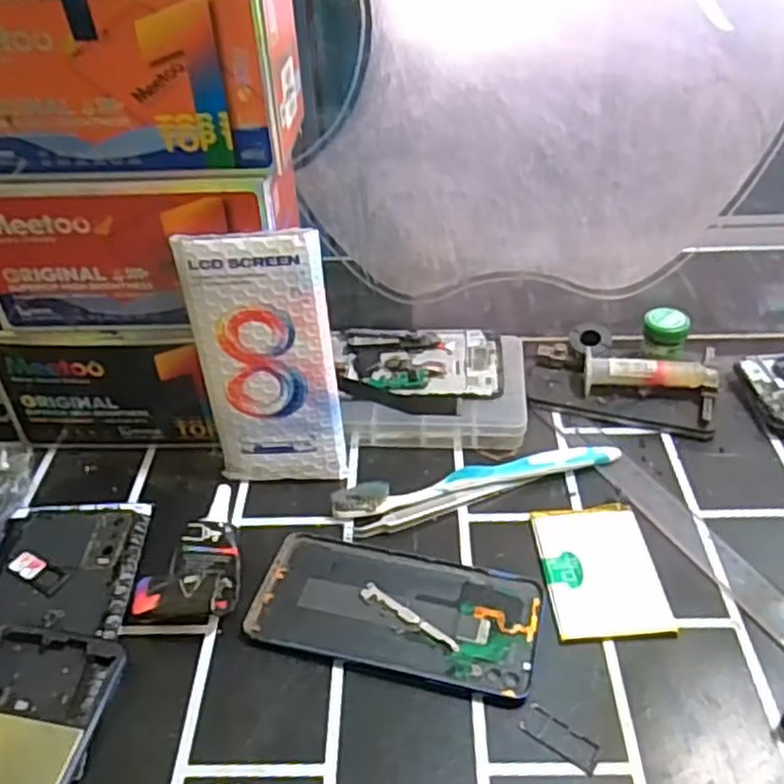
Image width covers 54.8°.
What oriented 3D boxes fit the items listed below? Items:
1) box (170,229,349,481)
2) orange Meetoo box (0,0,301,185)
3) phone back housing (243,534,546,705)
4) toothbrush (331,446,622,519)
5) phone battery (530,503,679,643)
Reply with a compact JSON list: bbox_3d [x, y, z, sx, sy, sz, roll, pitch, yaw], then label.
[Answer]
[{"bbox_3d":[-0.074,-0.015,0.453,0.080,0.165,0.010,-3,30,4],"label":"box"},{"bbox_3d":[-0.142,-0.178,0.401,0.182,0.095,0.083,-1,40,2],"label":"orange Meetoo box"},{"bbox_3d":[0.002,0.118,0.413,0.154,0.004,0.075,10,43,13],"label":"phone back housing"},{"bbox_3d":[0.055,0.054,0.481,0.187,0.013,0.016,-11,42,-9],"label":"toothbrush"},{"bbox_3d":[0.117,0.099,0.428,0.061,0.004,0.090,-4,42,-1],"label":"phone battery"}]

